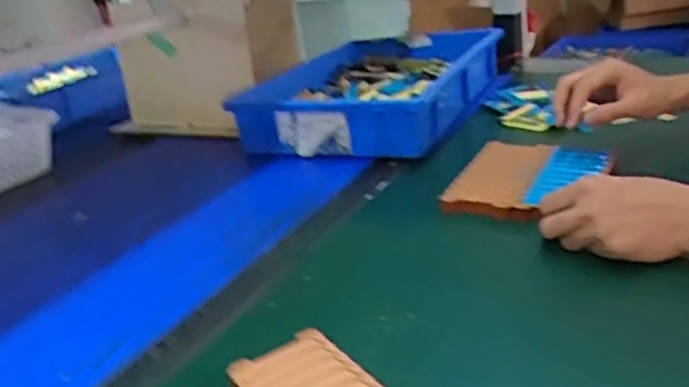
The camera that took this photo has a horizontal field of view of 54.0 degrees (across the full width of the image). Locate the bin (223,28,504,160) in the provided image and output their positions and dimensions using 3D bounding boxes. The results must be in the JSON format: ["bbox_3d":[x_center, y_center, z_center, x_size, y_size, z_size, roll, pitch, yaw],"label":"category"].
[{"bbox_3d":[0.060,-0.156,1.006,0.269,0.094,0.436,3,25,22],"label":"bin"}]

